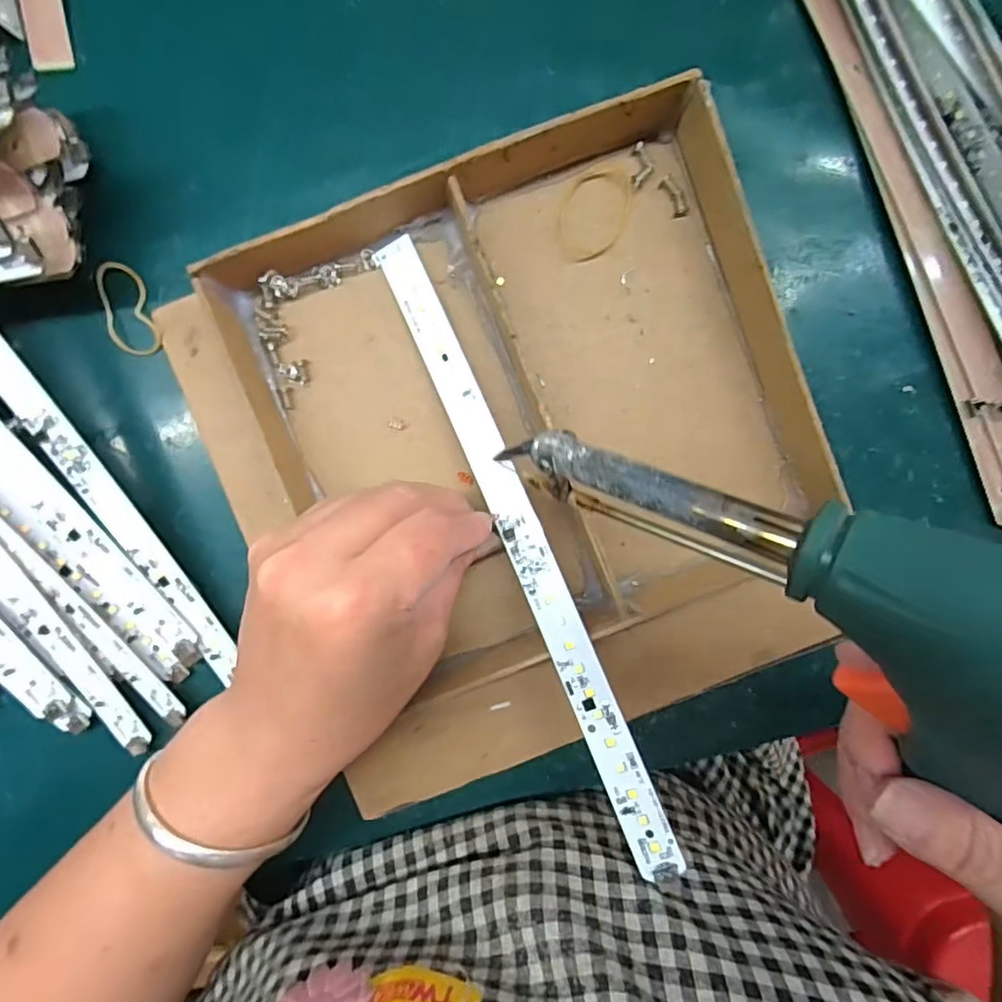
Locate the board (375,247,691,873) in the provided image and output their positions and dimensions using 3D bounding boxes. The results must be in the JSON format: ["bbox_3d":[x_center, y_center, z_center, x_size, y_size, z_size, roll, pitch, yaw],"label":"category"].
[{"bbox_3d":[0.009,0.013,0.243,0.018,0.009,0.279,-23,81,0],"label":"board"}]

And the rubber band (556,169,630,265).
[{"bbox_3d":[0.042,-0.130,0.262,0.031,0.004,0.043,11,94,-2],"label":"rubber band"}]

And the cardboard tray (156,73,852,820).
[{"bbox_3d":[0.018,-0.016,0.253,0.262,0.035,0.250,-22,95,0],"label":"cardboard tray"}]

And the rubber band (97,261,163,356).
[{"bbox_3d":[-0.170,-0.087,0.262,0.021,0.006,0.042,-21,94,-2],"label":"rubber band"}]

